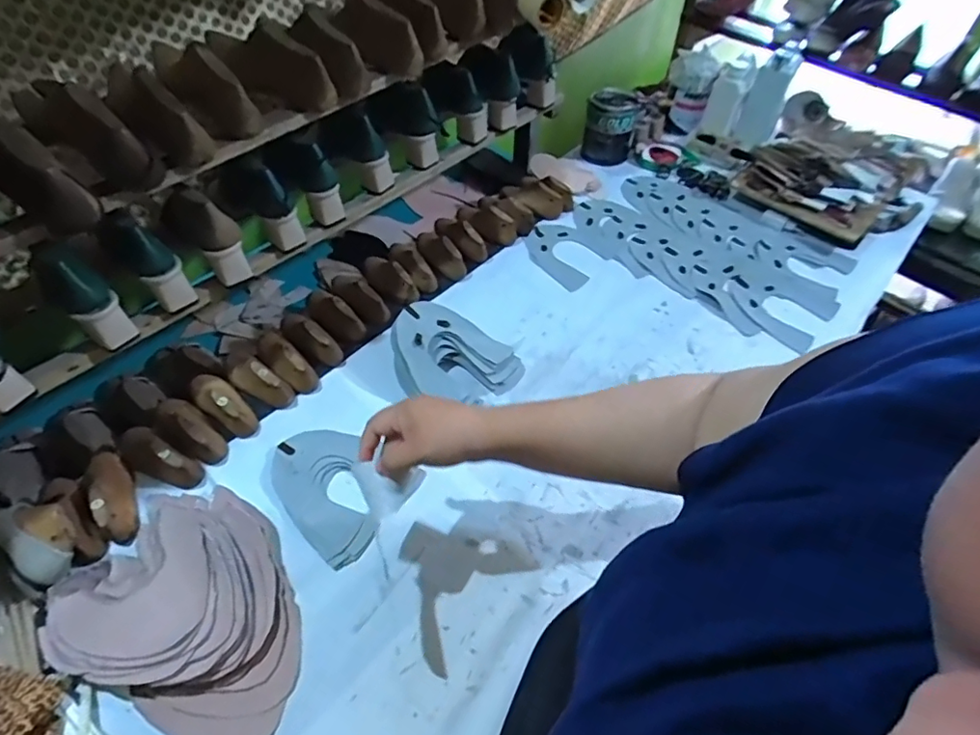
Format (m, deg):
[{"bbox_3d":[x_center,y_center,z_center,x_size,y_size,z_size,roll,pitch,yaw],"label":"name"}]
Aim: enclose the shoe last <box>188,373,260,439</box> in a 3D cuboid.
[{"bbox_3d":[-0.391,0.045,0.775,0.136,0.054,0.048,31,59,21],"label":"shoe last"}]

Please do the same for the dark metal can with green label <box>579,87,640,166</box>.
[{"bbox_3d":[0.262,-0.527,1.166,0.115,0.128,0.092,8,54,6],"label":"dark metal can with green label"}]

